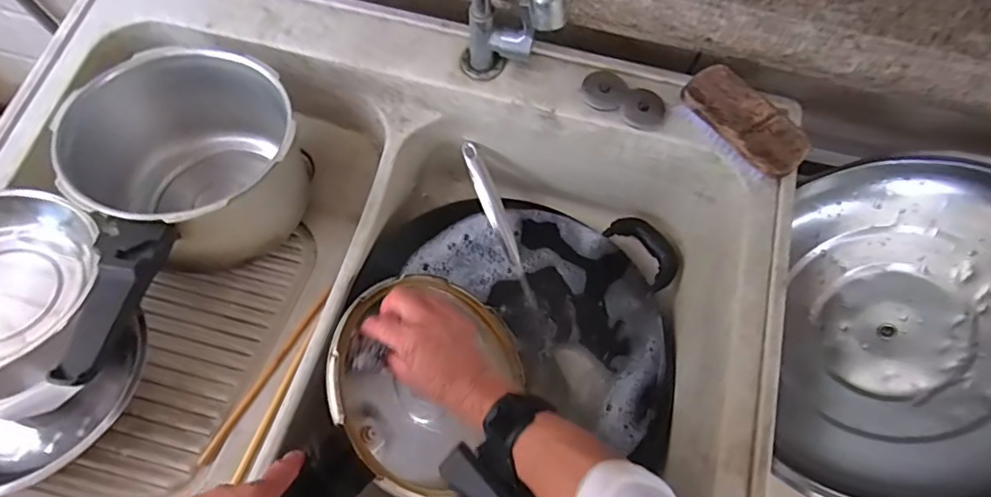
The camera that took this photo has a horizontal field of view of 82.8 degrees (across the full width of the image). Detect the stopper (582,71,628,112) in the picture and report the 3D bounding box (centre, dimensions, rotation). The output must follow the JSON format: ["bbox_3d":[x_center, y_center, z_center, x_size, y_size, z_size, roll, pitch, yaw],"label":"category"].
[{"bbox_3d":[0.113,-0.164,0.585,0.046,0.010,0.039,26,73,8],"label":"stopper"}]

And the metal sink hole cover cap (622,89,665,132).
[{"bbox_3d":[0.154,-0.148,0.582,0.043,0.016,0.045,0,71,-1],"label":"metal sink hole cover cap"}]

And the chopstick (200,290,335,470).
[{"bbox_3d":[-0.224,0.121,0.561,0.010,0.004,0.200,24,57,7],"label":"chopstick"}]

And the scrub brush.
[{"bbox_3d":[0.243,-0.121,0.561,0.062,0.040,0.128,-37,76,-13],"label":"scrub brush"}]

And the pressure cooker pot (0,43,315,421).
[{"bbox_3d":[-0.318,-0.021,0.569,0.202,0.159,0.369,4,71,0],"label":"pressure cooker pot"}]

